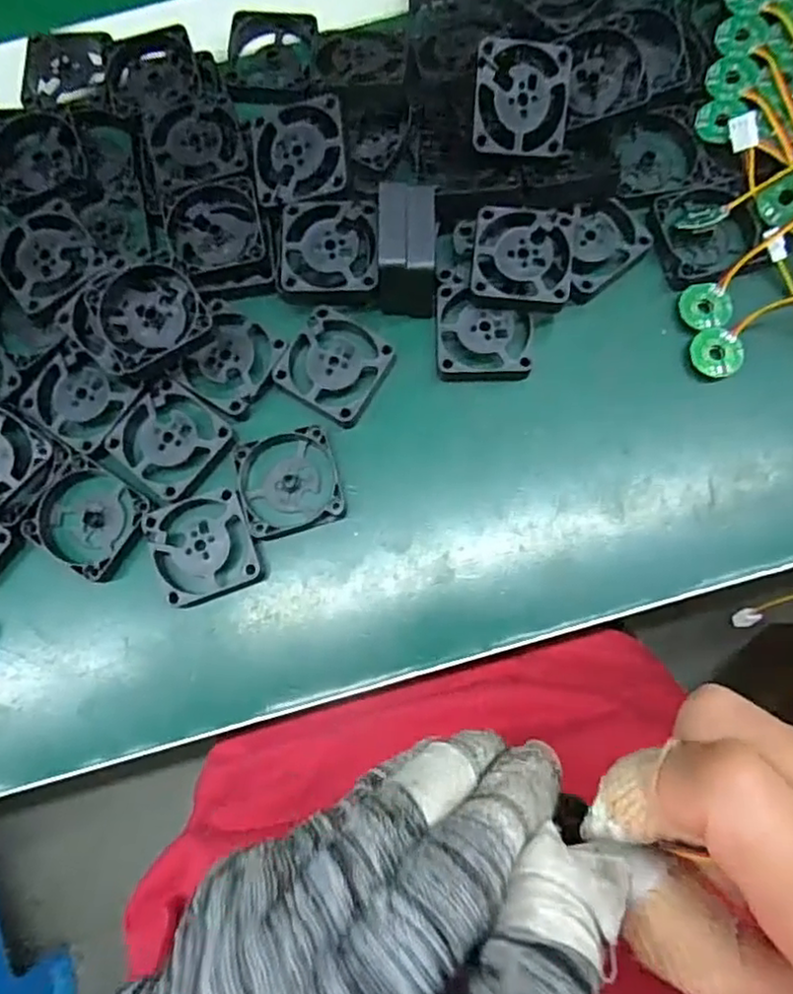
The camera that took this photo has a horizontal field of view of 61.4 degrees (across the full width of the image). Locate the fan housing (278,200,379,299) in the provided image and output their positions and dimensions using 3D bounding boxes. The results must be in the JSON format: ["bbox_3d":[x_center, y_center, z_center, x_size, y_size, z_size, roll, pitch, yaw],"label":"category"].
[{"bbox_3d":[-0.028,-0.104,0.282,0.040,0.011,0.040,-1,79,1],"label":"fan housing"}]

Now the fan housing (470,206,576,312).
[{"bbox_3d":[0.053,-0.098,0.279,0.041,0.011,0.043,5,79,2],"label":"fan housing"}]

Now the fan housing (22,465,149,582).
[{"bbox_3d":[-0.126,0.010,0.276,0.042,0.012,0.040,30,81,7],"label":"fan housing"}]

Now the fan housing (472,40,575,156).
[{"bbox_3d":[0.051,-0.162,0.271,0.040,0.004,0.040,-3,110,-10],"label":"fan housing"}]

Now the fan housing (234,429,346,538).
[{"bbox_3d":[-0.044,-0.006,0.277,0.040,0.011,0.040,-16,79,-2],"label":"fan housing"}]

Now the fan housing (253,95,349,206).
[{"bbox_3d":[-0.041,-0.145,0.279,0.038,0.011,0.040,-8,83,0],"label":"fan housing"}]

